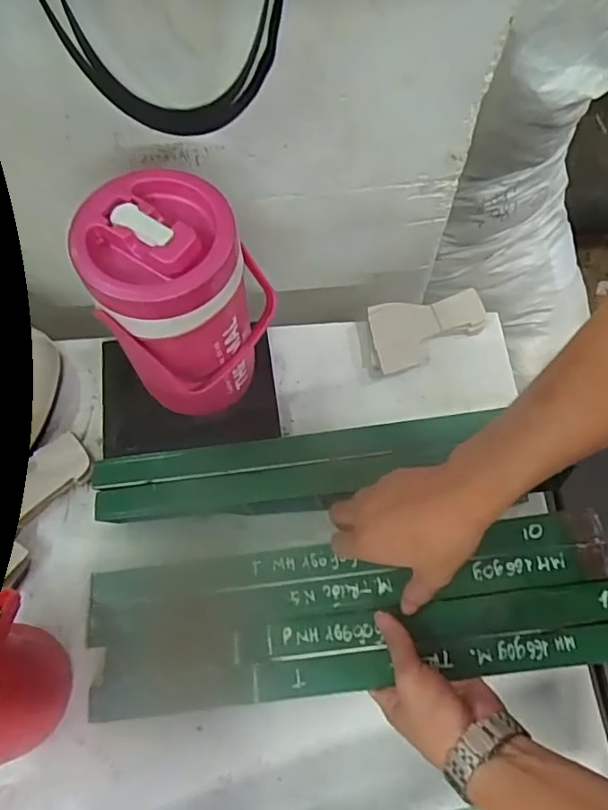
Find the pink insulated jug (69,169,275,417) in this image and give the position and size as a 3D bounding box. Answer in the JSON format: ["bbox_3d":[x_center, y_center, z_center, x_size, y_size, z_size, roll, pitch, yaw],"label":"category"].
[{"bbox_3d":[-0.120,-0.093,0.561,0.137,0.224,0.133,0,66,0],"label":"pink insulated jug"}]

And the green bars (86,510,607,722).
[{"bbox_3d":[0.042,0.191,0.521,0.489,0.022,0.128,-8,66,6],"label":"green bars"}]

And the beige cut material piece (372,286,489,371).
[{"bbox_3d":[0.156,-0.093,0.711,0.141,0.029,0.081,-11,67,-5],"label":"beige cut material piece"}]

